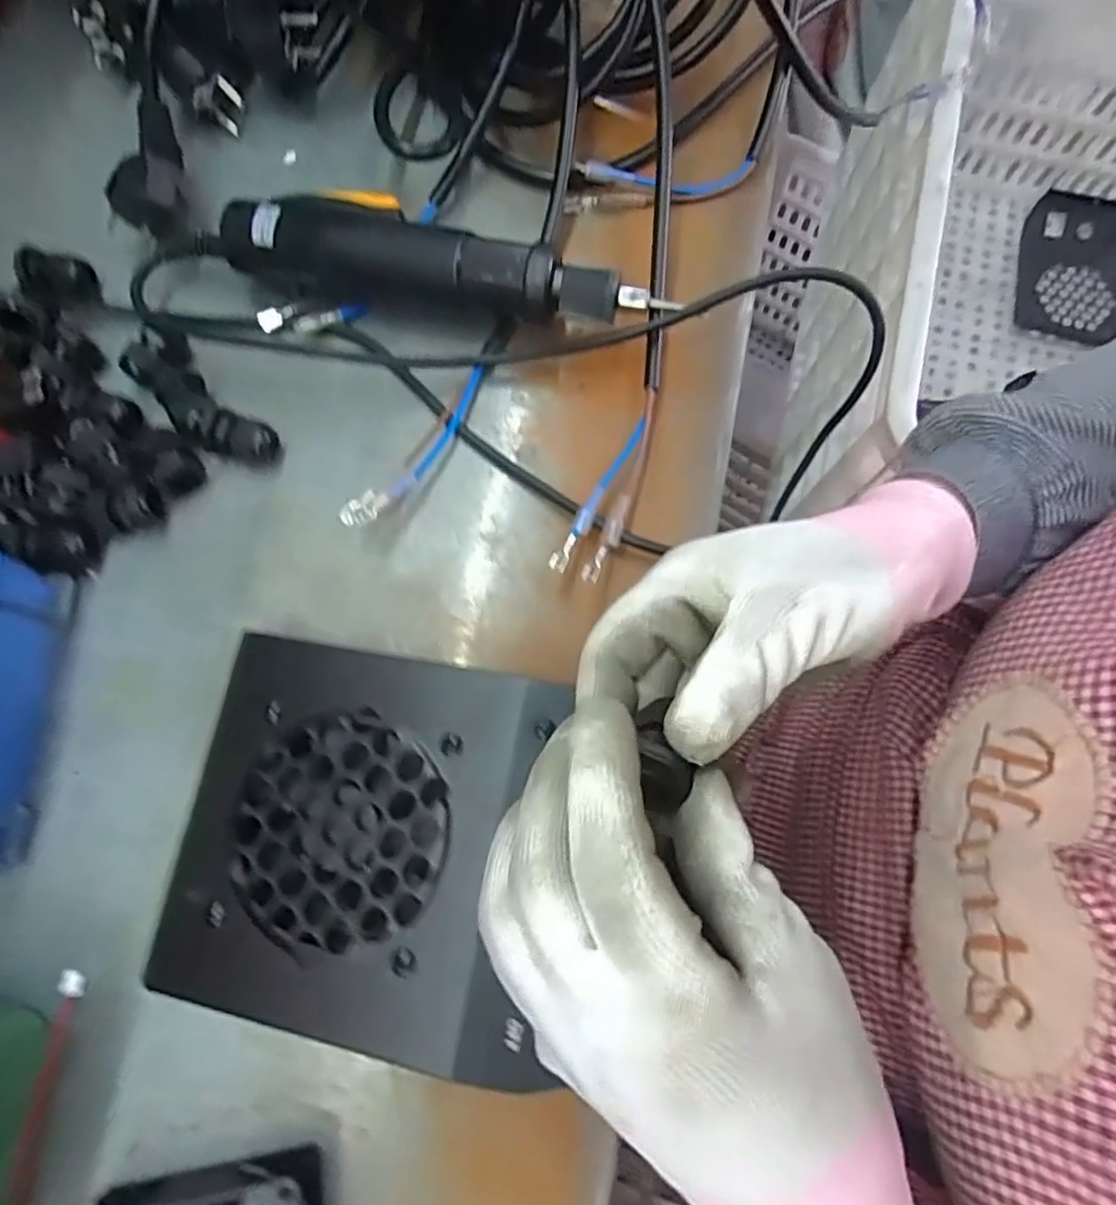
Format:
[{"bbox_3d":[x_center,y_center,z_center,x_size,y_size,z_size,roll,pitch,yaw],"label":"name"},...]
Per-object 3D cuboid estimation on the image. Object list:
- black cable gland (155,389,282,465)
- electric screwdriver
[{"bbox_3d":[-0.176,-0.089,0.339,0.062,0.023,0.022,22,78,6],"label":"black cable gland"},{"bbox_3d":[-0.065,-0.180,0.344,0.232,0.032,0.050,11,77,4],"label":"electric screwdriver"}]

